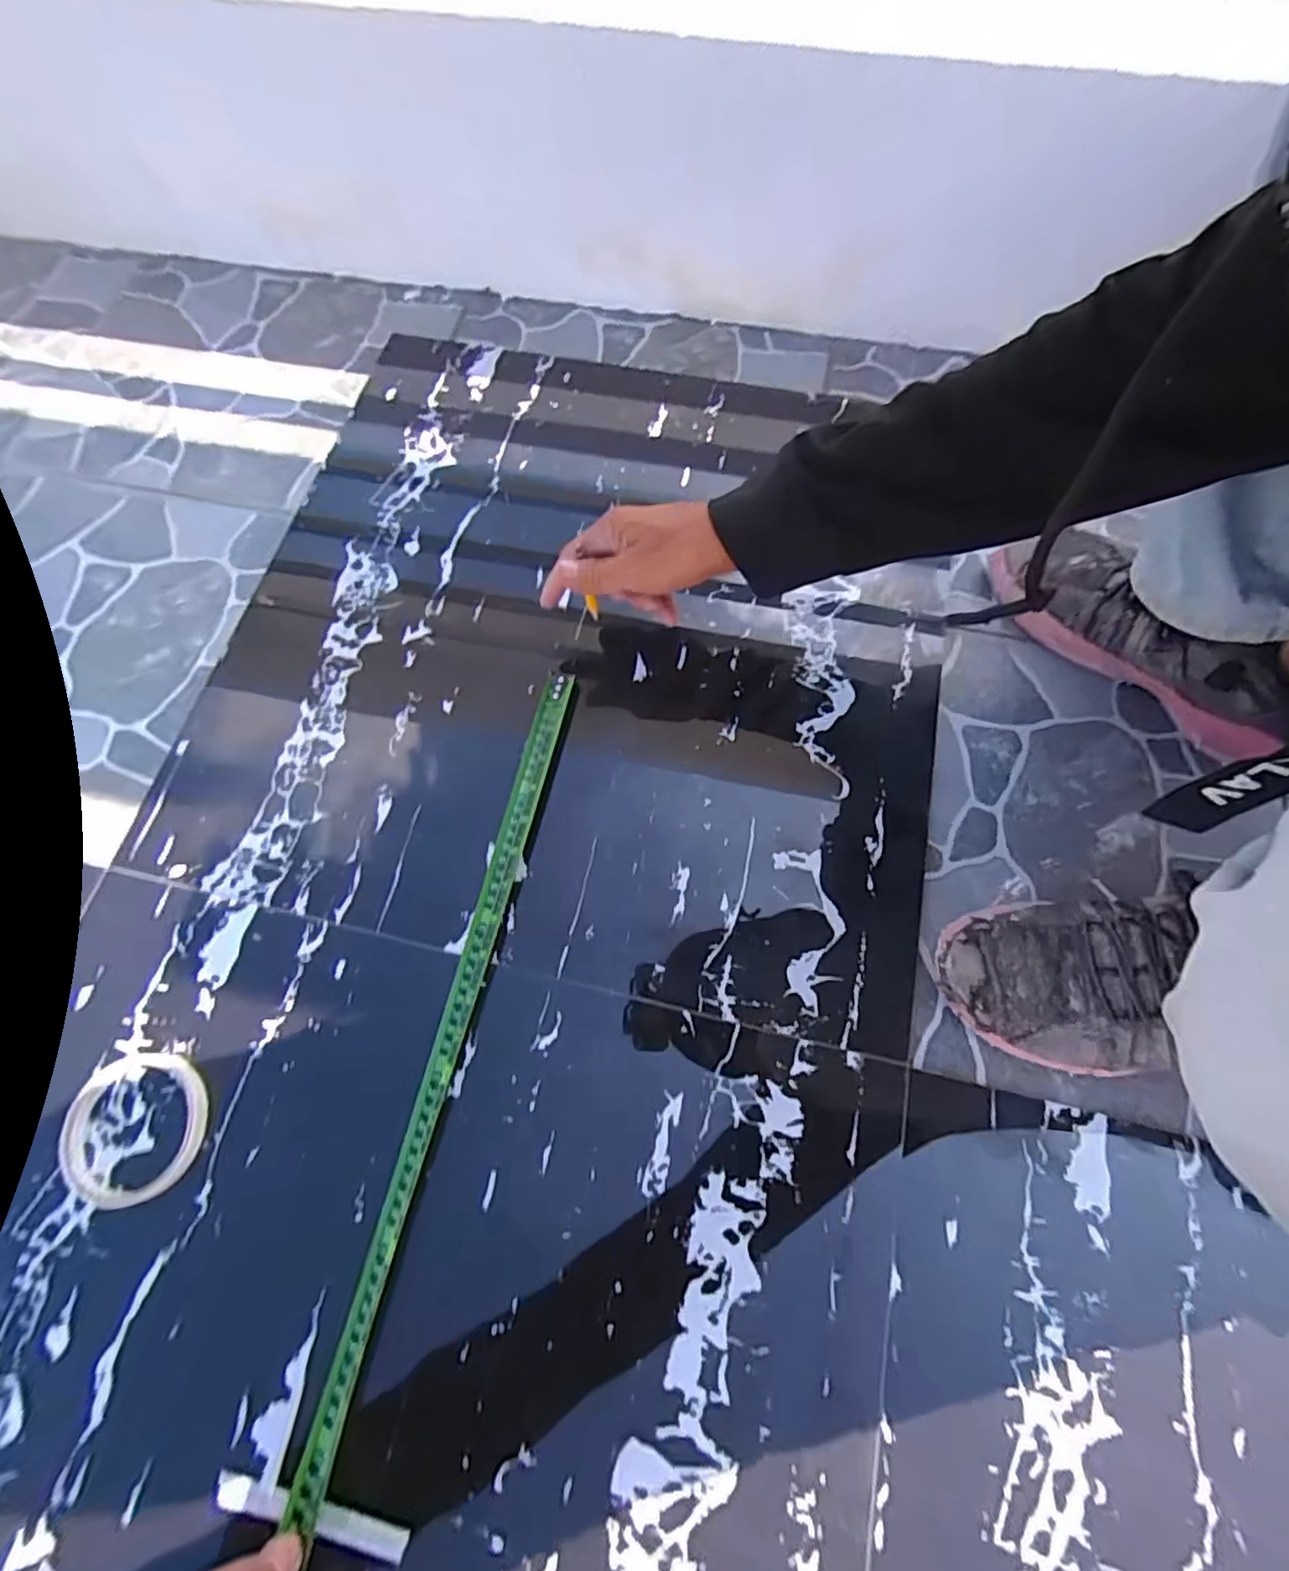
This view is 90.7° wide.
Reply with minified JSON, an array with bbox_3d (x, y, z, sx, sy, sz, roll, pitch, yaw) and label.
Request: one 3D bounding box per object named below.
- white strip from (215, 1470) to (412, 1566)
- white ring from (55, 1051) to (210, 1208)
[{"bbox_3d":[-0.182,0.398,0.346,0.110,0.005,0.014,11,70,5],"label":"white strip"},{"bbox_3d":[-0.335,0.225,0.415,0.090,0.007,0.090,0,69,1],"label":"white ring"}]

